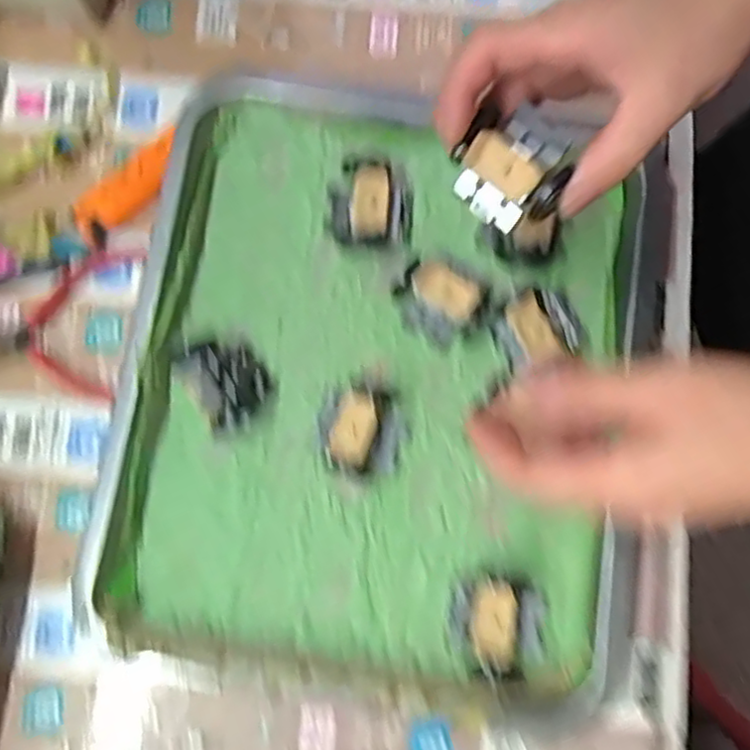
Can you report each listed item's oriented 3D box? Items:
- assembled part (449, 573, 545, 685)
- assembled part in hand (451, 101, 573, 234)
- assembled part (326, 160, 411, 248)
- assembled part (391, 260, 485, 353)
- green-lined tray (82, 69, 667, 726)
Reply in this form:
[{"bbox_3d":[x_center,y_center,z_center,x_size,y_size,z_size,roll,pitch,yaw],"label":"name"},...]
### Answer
[{"bbox_3d":[0.059,0.121,0.329,0.043,0.025,0.047,6,80,0],"label":"assembled part"},{"bbox_3d":[0.060,-0.088,0.285,0.045,0.029,0.043,41,82,6],"label":"assembled part in hand"},{"bbox_3d":[-0.003,-0.092,0.369,0.044,0.023,0.044,0,80,-1],"label":"assembled part"},{"bbox_3d":[0.034,-0.038,0.360,0.046,0.022,0.039,37,81,5],"label":"assembled part"},{"bbox_3d":[0.007,-0.002,0.353,0.258,0.029,0.290,12,80,1],"label":"green-lined tray"}]

